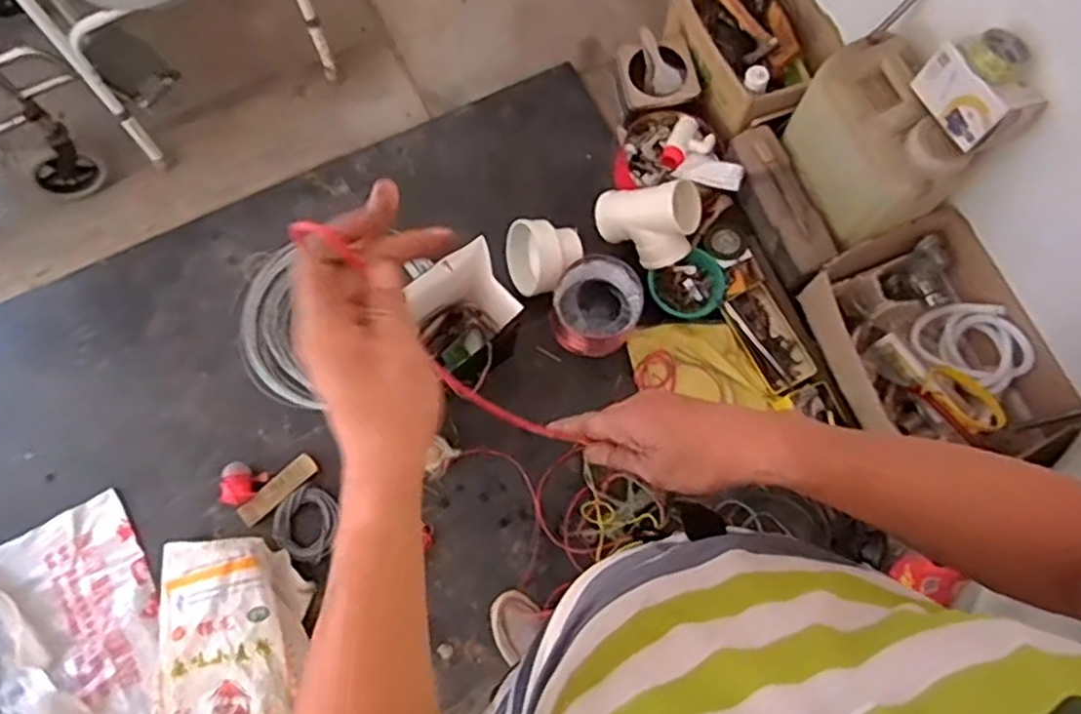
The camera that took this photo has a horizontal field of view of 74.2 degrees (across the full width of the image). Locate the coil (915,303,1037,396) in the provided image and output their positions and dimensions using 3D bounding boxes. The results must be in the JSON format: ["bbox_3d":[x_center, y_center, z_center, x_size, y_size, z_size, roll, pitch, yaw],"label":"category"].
[{"bbox_3d":[0.918,-0.038,1.514,0.073,0.172,0.227,-11,37,-33],"label":"coil"}]

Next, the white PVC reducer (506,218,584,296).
[{"bbox_3d":[0.005,-0.218,1.597,0.171,0.144,0.154,4,75,0],"label":"white PVC reducer"}]

